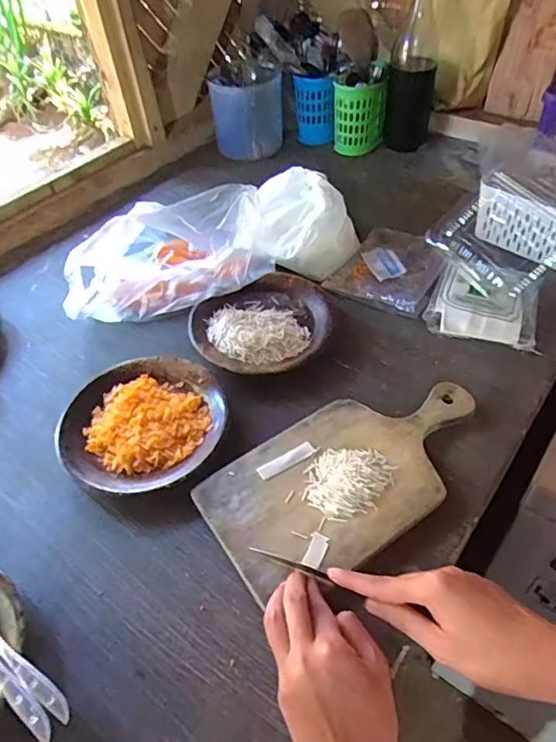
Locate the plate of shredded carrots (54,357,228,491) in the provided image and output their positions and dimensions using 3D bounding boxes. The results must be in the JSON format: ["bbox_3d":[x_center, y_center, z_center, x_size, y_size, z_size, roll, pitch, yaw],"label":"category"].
[{"bbox_3d":[-0.150,0.057,0.594,0.180,0.029,0.167,-2,47,2],"label":"plate of shredded carrots"}]

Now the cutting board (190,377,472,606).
[{"bbox_3d":[0.077,0.097,0.542,0.306,0.026,0.168,-33,53,-24],"label":"cutting board"}]

